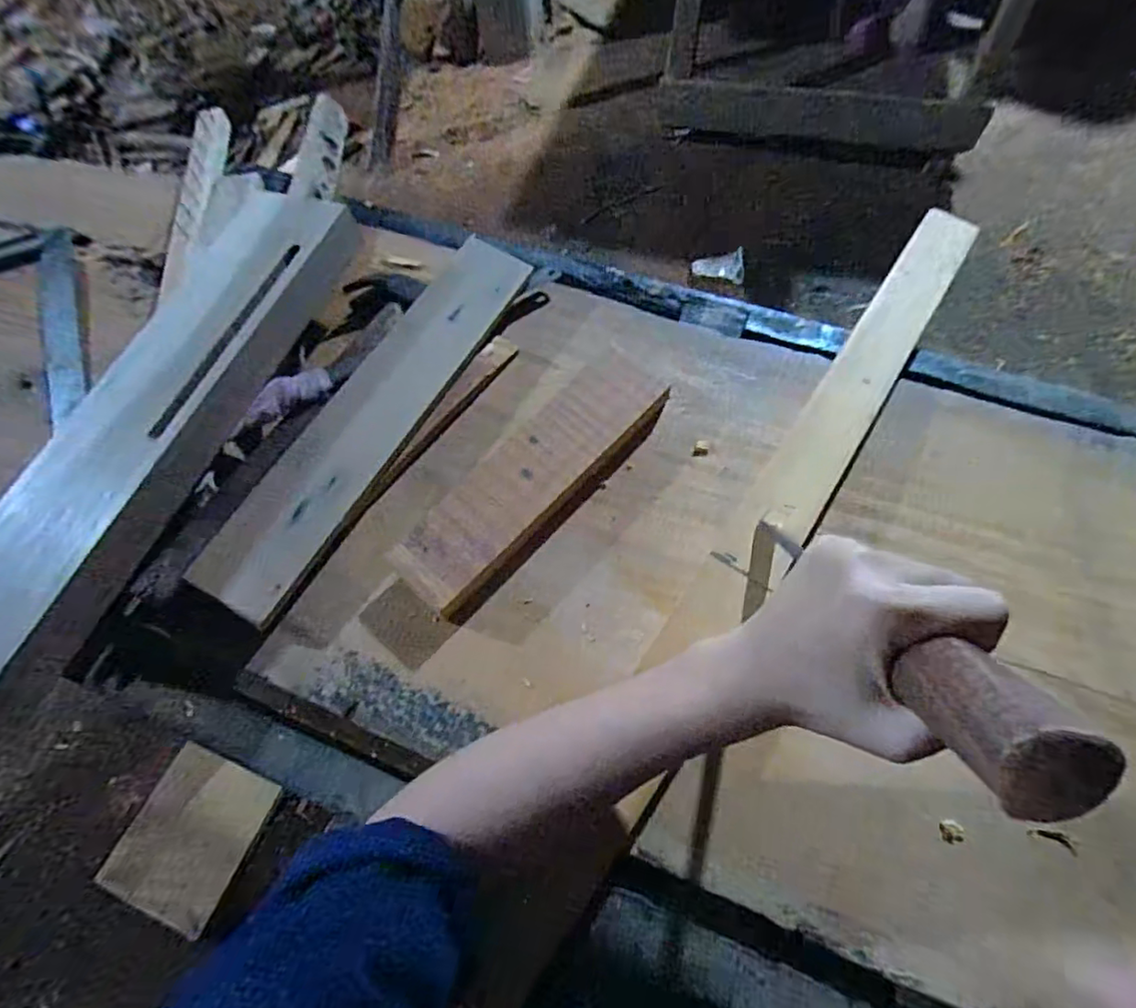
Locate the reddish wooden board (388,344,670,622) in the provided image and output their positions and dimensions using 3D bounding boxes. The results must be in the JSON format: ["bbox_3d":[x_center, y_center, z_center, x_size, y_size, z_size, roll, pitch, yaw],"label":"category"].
[{"bbox_3d":[-0.021,-0.028,0.442,0.077,0.026,0.248,38,70,19],"label":"reddish wooden board"}]

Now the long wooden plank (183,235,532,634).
[{"bbox_3d":[-0.146,-0.081,0.462,0.071,0.022,0.370,23,66,13],"label":"long wooden plank"}]

